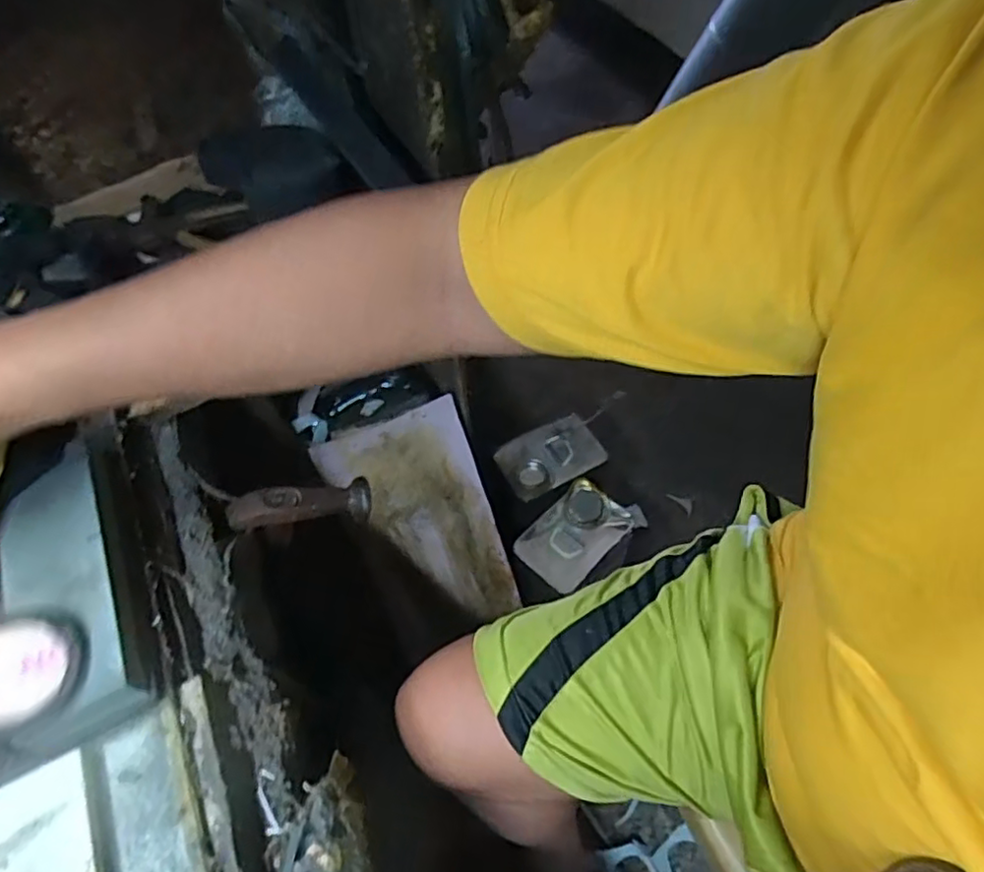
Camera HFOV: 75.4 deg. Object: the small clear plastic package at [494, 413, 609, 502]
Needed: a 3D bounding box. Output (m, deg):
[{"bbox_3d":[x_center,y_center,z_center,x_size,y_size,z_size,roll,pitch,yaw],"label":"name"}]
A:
[{"bbox_3d":[0.090,0.031,0.966,0.153,0.024,0.093,-23,59,-11],"label":"small clear plastic package"}]

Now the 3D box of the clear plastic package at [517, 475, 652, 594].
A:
[{"bbox_3d":[0.120,0.138,0.911,0.164,0.034,0.109,-38,63,-20],"label":"clear plastic package"}]

